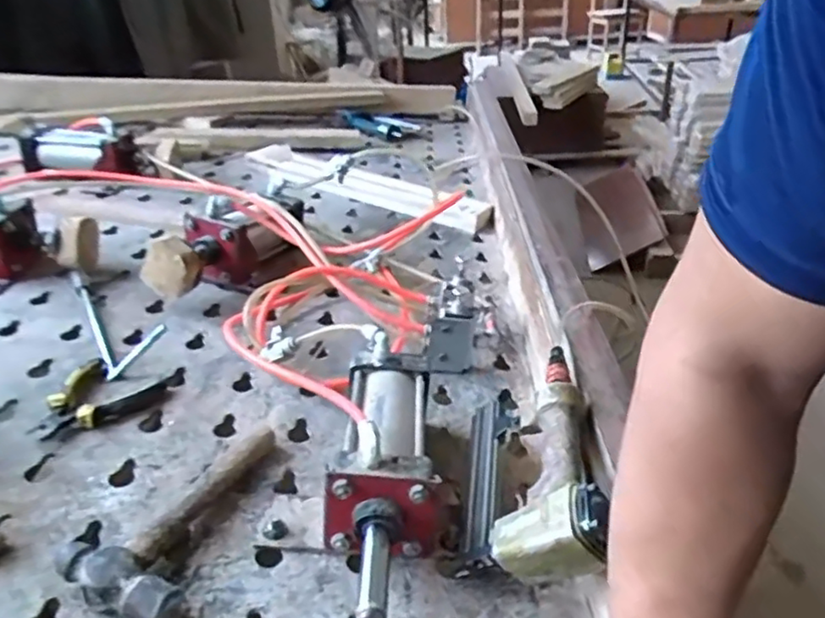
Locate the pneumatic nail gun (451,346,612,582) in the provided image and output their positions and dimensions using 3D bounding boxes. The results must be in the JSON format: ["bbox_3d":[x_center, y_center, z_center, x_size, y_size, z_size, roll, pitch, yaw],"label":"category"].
[{"bbox_3d":[0.114,0.160,0.670,0.056,0.163,0.268,42,27,-15],"label":"pneumatic nail gun"}]

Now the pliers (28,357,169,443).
[{"bbox_3d":[-0.401,0.102,0.813,0.122,0.025,0.151,27,37,33],"label":"pliers"}]

